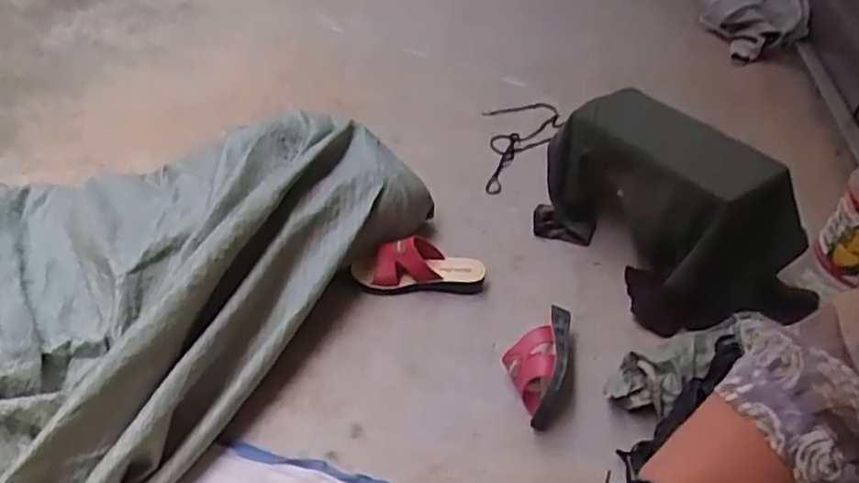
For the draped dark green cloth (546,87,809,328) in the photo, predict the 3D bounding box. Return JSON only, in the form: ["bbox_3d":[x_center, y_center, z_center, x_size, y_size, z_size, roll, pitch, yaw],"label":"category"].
[{"bbox_3d":[0.445,-0.074,1.279,0.280,0.231,0.424,-19,47,-29],"label":"draped dark green cloth"}]

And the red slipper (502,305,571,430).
[{"bbox_3d":[0.168,0.175,1.048,0.095,0.097,0.222,13,39,9],"label":"red slipper"}]

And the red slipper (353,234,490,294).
[{"bbox_3d":[-0.018,0.040,1.217,0.237,0.084,0.092,-1,39,-8],"label":"red slipper"}]

